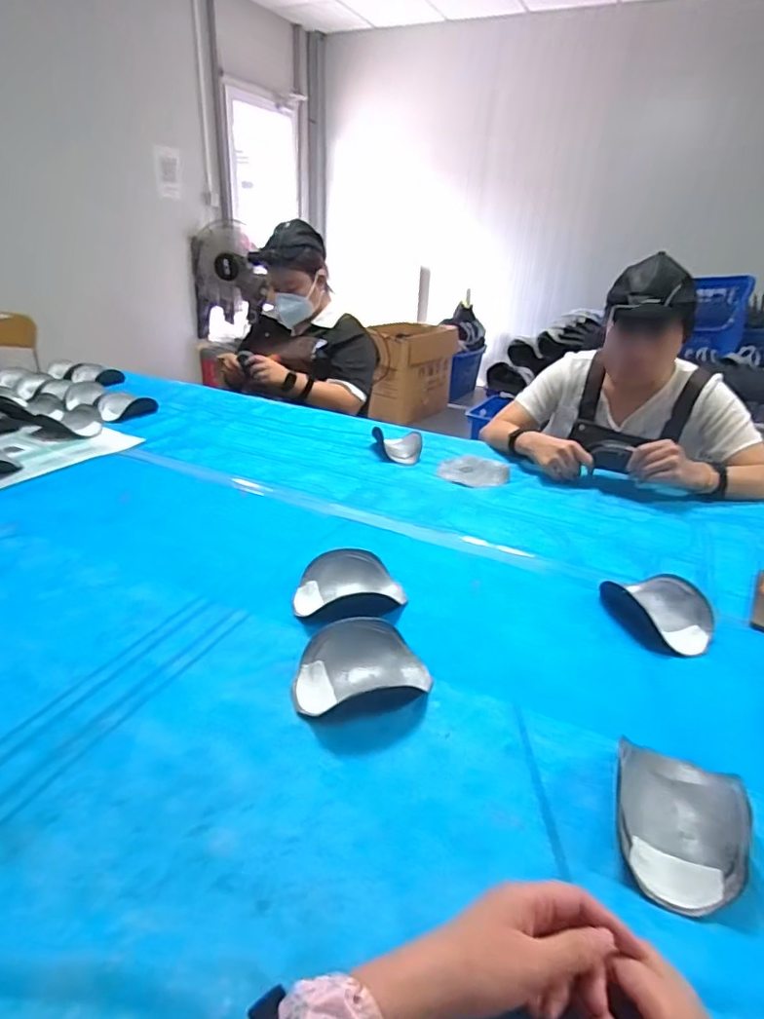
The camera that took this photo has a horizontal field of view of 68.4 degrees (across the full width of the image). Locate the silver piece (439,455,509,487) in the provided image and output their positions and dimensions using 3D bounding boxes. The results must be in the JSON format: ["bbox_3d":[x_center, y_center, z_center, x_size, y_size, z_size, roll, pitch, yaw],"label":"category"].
[{"bbox_3d":[0.190,-0.081,1.151,0.140,0.009,0.125,7,27,9],"label":"silver piece"}]

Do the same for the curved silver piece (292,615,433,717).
[{"bbox_3d":[-0.025,0.162,0.603,0.141,0.047,0.083,-6,28,-17],"label":"curved silver piece"}]

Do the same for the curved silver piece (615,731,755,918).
[{"bbox_3d":[0.243,0.251,0.466,0.098,0.038,0.137,13,29,19],"label":"curved silver piece"}]

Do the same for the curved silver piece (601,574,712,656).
[{"bbox_3d":[0.366,0.132,0.725,0.116,0.042,0.125,-3,28,-11],"label":"curved silver piece"}]

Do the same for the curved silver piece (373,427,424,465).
[{"bbox_3d":[0.031,-0.147,1.232,0.113,0.041,0.137,4,27,3],"label":"curved silver piece"}]

